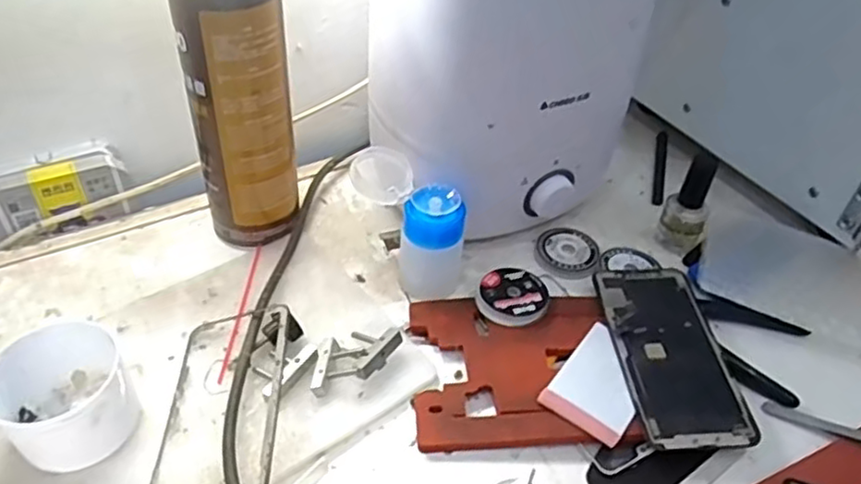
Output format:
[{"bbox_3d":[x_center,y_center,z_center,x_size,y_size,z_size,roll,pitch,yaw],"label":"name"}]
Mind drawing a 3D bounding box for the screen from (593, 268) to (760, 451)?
[{"bbox_3d":[0.154,0.068,0.441,0.068,0.007,0.140,0,43,-4],"label":"screen"}]

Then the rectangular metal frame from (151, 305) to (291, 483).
[{"bbox_3d":[-0.115,0.092,0.382,0.068,0.008,0.144,-14,41,8],"label":"rectangular metal frame"}]

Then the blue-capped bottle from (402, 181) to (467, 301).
[{"bbox_3d":[0.002,-0.001,0.462,0.039,0.065,0.035,8,43,4],"label":"blue-capped bottle"}]

